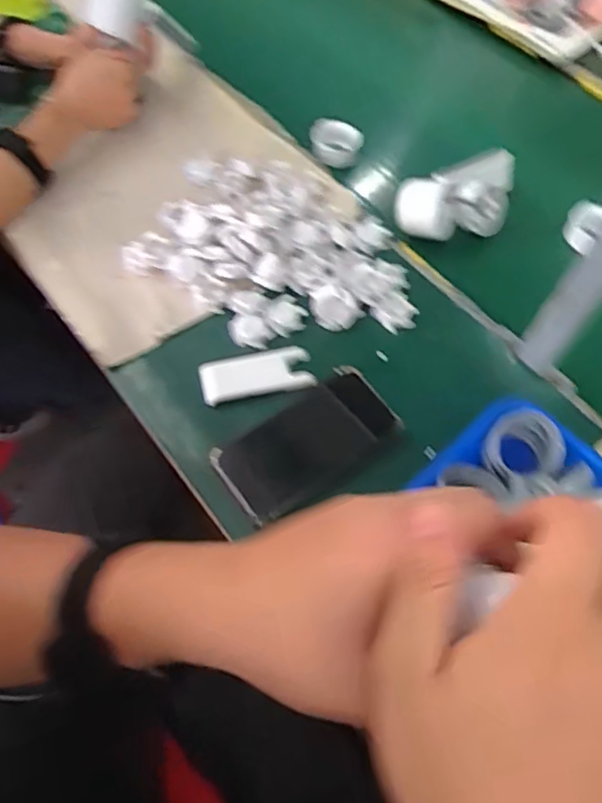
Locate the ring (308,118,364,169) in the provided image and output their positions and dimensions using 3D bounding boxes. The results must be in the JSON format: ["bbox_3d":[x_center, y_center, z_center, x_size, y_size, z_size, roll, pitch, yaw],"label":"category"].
[{"bbox_3d":[0.044,-0.327,0.723,0.063,0.037,0.063,1,61,-2],"label":"ring"}]

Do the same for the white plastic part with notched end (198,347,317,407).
[{"bbox_3d":[-0.043,-0.026,0.552,0.106,0.011,0.044,-10,62,-8],"label":"white plastic part with notched end"}]

